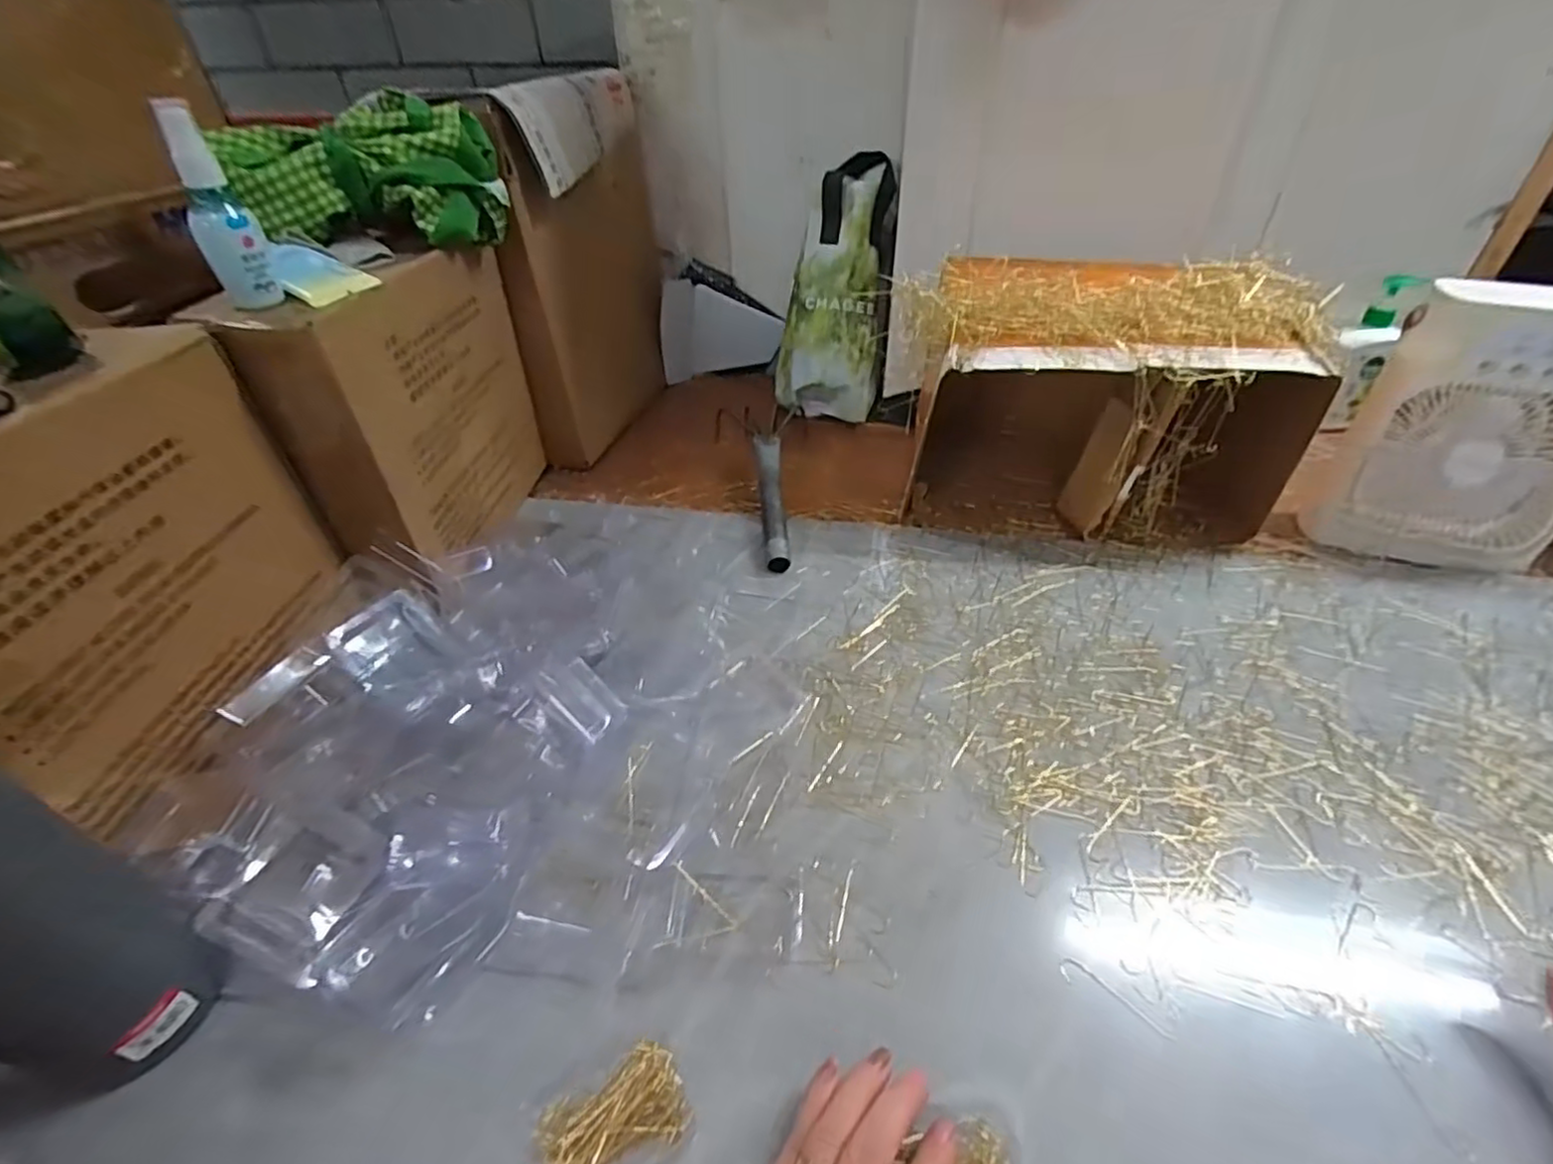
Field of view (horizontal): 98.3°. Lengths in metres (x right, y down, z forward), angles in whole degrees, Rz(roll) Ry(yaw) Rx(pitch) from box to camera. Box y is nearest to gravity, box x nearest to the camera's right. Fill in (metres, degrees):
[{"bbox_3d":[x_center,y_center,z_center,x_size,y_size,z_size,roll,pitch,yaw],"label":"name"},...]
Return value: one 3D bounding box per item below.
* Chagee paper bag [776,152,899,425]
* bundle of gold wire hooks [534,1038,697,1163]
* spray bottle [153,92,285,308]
[{"bbox_3d":[0.082,-0.373,0.857,0.128,0.318,0.072,14,17,14],"label":"Chagee paper bag"},{"bbox_3d":[-0.080,0.269,0.334,0.073,0.011,0.049,-20,43,-20],"label":"bundle of gold wire hooks"},{"bbox_3d":[-0.361,-0.238,0.434,0.034,0.114,0.035,-22,45,-26],"label":"spray bottle"}]

